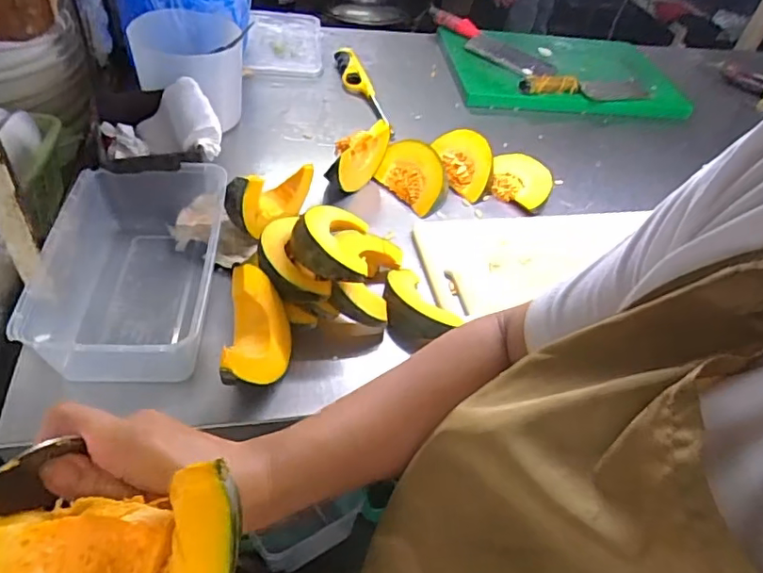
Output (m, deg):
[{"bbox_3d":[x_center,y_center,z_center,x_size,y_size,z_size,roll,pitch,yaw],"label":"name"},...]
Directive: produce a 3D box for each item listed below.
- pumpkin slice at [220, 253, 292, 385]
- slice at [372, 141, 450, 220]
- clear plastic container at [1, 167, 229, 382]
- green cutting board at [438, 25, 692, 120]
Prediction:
[{"bbox_3d":[-0.119,0.035,0.533,0.064,0.065,0.109,2,46,-7],"label":"pumpkin slice"},{"bbox_3d":[0.054,-0.160,0.804,0.079,0.056,0.103,-32,58,-33],"label":"slice"},{"bbox_3d":[-0.261,-0.022,0.594,0.175,0.087,0.301,-3,47,-12],"label":"clear plastic container"},{"bbox_3d":[0.377,-0.447,1.165,0.498,0.037,0.329,-2,46,-10],"label":"green cutting board"}]

